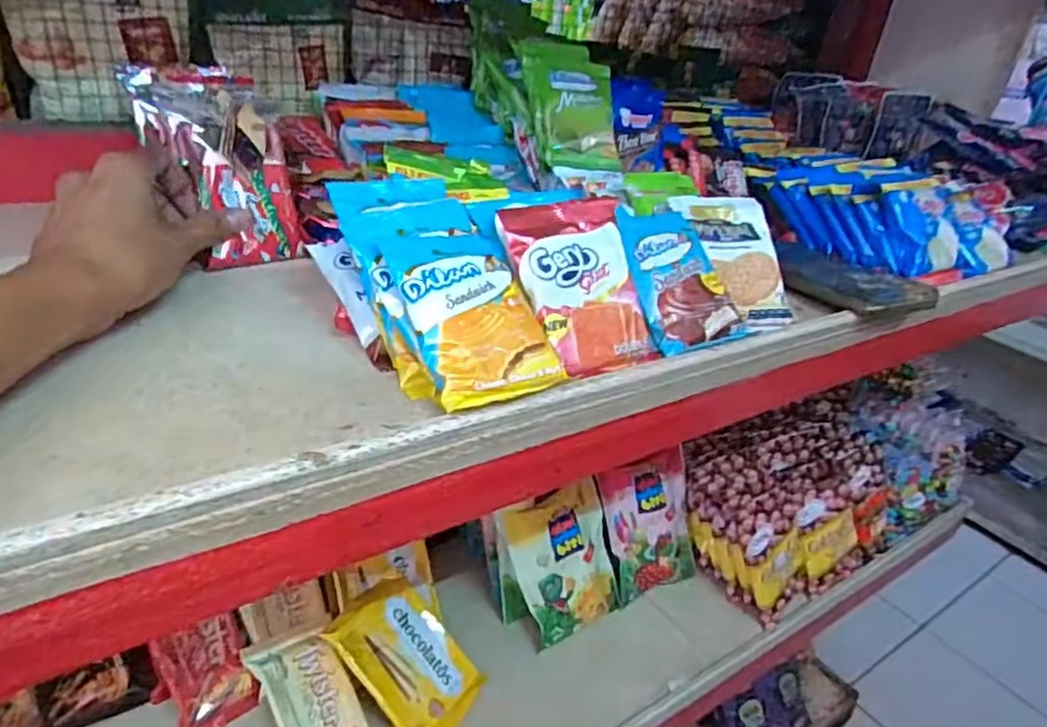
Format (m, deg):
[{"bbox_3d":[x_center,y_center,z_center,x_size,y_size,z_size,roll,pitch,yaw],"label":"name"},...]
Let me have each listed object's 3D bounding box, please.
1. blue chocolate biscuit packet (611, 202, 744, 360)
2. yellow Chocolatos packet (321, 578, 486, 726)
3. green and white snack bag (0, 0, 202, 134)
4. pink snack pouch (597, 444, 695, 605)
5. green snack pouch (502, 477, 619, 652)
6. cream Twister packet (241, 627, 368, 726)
[{"bbox_3d":[0.095,-0.056,0.427,0.065,0.012,0.109,-2,62,-22],"label":"blue chocolate biscuit packet"},{"bbox_3d":[-0.100,0.261,0.604,0.091,0.014,0.132,-30,77,-44],"label":"yellow Chocolatos packet"},{"bbox_3d":[-0.313,-0.251,0.522,0.132,0.127,0.025,-12,33,-31],"label":"green and white snack bag"},{"bbox_3d":[0.143,0.176,0.753,0.111,0.146,0.023,-10,2,-25],"label":"pink snack pouch"},{"bbox_3d":[0.043,0.200,0.693,0.110,0.118,0.081,-14,34,-35],"label":"green snack pouch"},{"bbox_3d":[-0.175,0.287,0.570,0.071,0.017,0.136,-16,57,-35],"label":"cream Twister packet"}]

